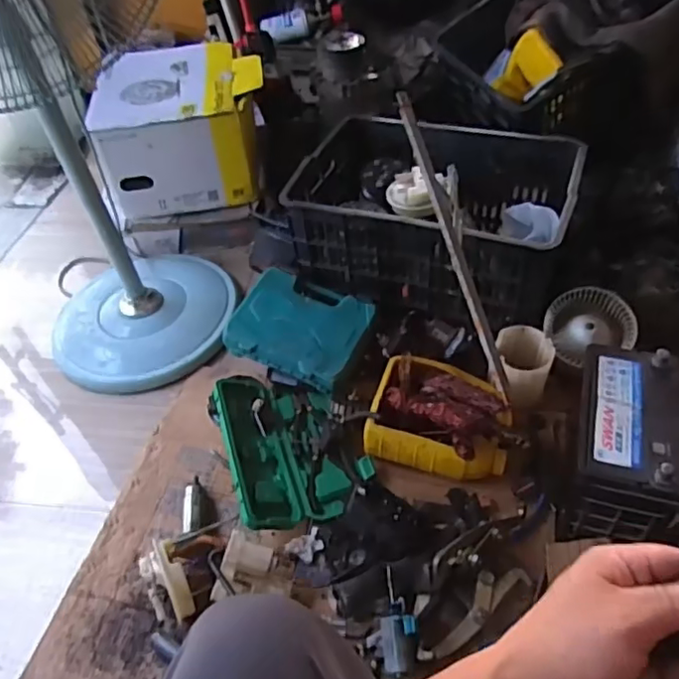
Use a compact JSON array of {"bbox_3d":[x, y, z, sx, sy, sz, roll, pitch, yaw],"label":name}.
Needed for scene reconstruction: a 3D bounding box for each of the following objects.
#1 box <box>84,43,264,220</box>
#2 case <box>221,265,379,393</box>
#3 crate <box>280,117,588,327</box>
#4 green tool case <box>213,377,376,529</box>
[{"bbox_3d":[-0.335,-0.470,1.344,0.343,0.215,0.334,-8,47,0],"label":"box"},{"bbox_3d":[-0.072,-0.029,1.106,0.236,0.056,0.200,16,51,21],"label":"case"},{"bbox_3d":[0.184,-0.250,1.175,0.502,0.189,0.436,13,50,19],"label":"crate"},{"bbox_3d":[-0.082,0.160,0.989,0.210,0.064,0.296,-17,47,-8],"label":"green tool case"}]

